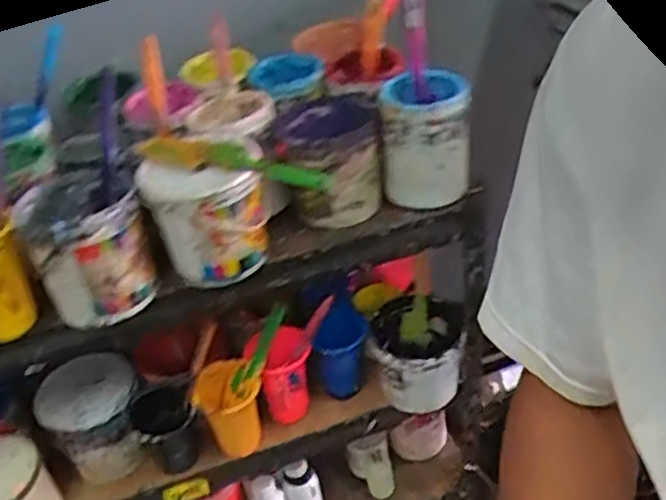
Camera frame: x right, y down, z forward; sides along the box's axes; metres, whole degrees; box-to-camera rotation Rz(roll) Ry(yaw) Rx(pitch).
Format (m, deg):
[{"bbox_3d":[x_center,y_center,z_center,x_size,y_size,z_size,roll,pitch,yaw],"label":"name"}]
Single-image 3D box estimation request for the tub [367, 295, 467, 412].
[{"bbox_3d":[0.122,0.150,0.971,0.119,0.136,0.111,-5,35,4],"label":"tub"}]

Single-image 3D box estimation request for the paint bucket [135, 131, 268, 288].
[{"bbox_3d":[-0.130,-0.036,0.768,0.126,0.138,0.126,-5,35,4],"label":"paint bucket"}]

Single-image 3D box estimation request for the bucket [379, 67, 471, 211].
[{"bbox_3d":[0.107,-0.126,0.802,0.095,0.147,0.111,-2,36,8],"label":"bucket"}]

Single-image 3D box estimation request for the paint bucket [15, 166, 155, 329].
[{"bbox_3d":[-0.262,-0.003,0.757,0.114,0.132,0.136,-19,37,-15],"label":"paint bucket"}]

